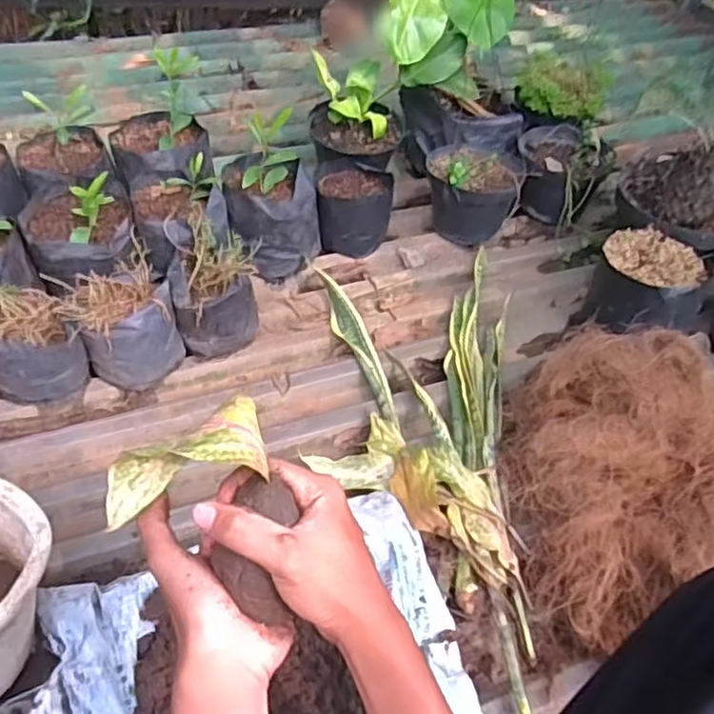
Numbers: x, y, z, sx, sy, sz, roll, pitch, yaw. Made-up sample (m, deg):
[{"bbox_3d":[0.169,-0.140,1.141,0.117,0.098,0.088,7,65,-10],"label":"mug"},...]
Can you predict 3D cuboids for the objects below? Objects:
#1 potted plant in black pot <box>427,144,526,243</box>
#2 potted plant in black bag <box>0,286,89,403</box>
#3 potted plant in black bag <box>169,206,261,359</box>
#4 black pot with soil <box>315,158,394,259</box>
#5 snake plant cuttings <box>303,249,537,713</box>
[{"bbox_3d":[0.201,-0.292,1.204,0.164,0.144,0.176,11,50,0],"label":"potted plant in black pot"},{"bbox_3d":[-0.444,-0.011,0.911,0.117,0.105,0.133,-32,60,-29],"label":"potted plant in black bag"},{"bbox_3d":[-0.210,-0.101,0.994,0.120,0.136,0.153,-5,50,-11],"label":"potted plant in black bag"},{"bbox_3d":[-0.008,-0.255,1.171,0.129,0.110,0.135,3,49,-4],"label":"black pot with soil"},{"bbox_3d":[0.078,0.089,0.905,0.273,0.067,0.686,5,49,-2],"label":"snake plant cuttings"}]

